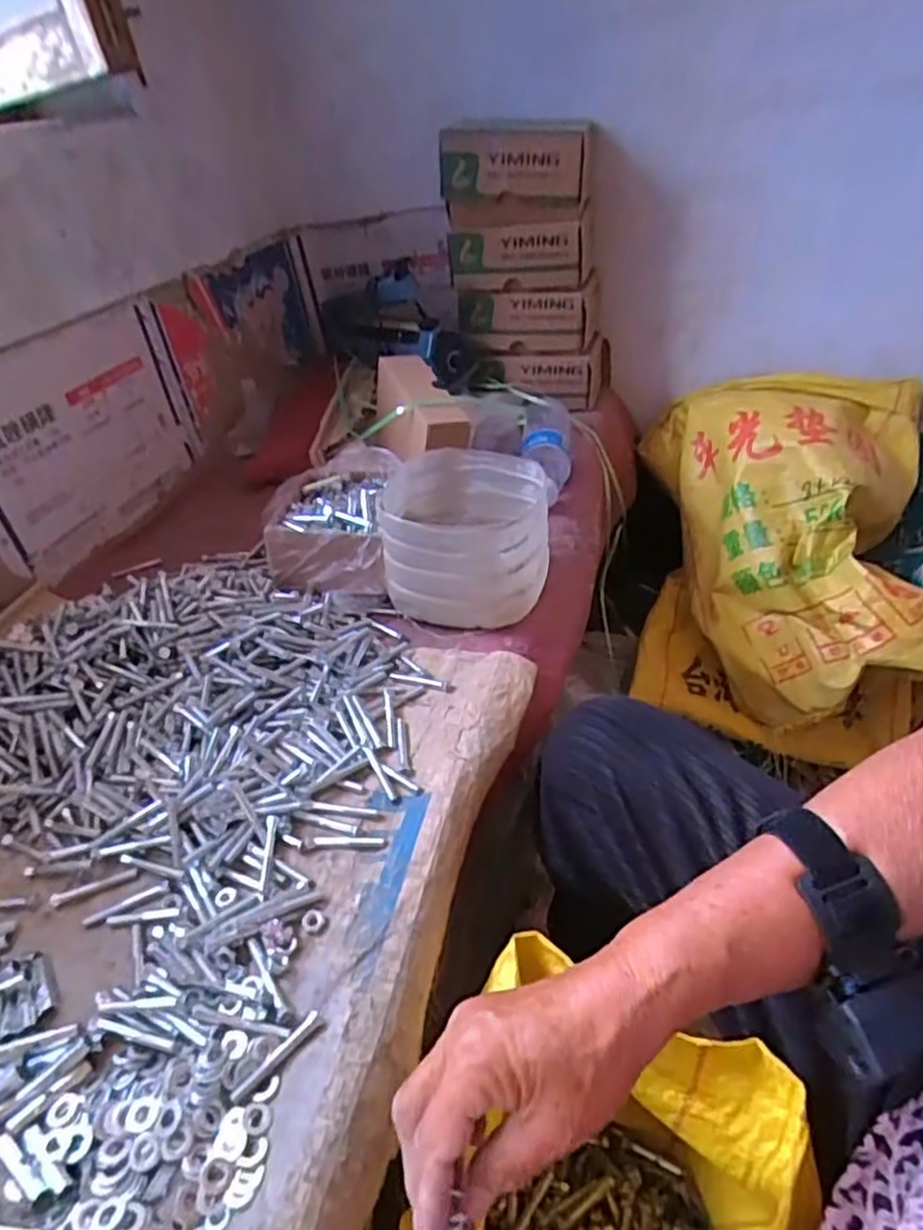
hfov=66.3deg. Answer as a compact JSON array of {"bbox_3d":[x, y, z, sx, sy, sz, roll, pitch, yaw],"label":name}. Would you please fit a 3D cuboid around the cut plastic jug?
[{"bbox_3d":[0.003,-0.075,0.699,0.155,0.121,0.152,-3,38,5],"label":"cut plastic jug"}]

